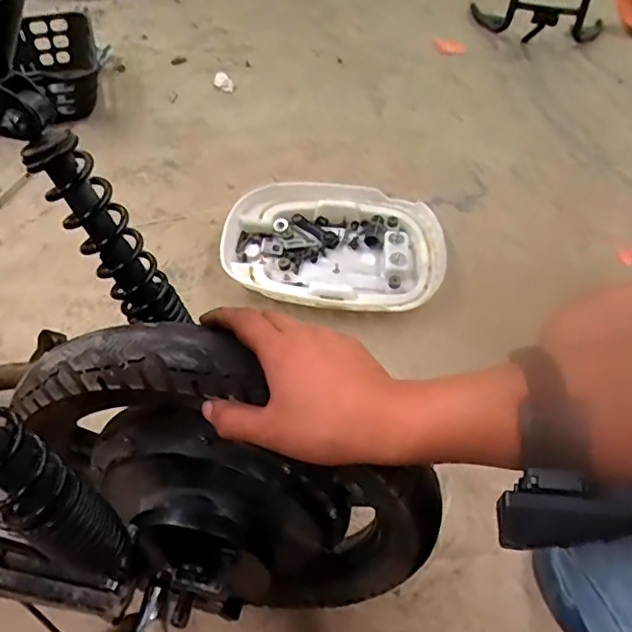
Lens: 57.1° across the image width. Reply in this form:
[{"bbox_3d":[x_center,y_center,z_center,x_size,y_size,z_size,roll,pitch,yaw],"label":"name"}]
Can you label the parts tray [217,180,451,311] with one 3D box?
[{"bbox_3d":[0.034,-0.125,1.006,0.375,0.051,0.292,8,52,6],"label":"parts tray"}]

